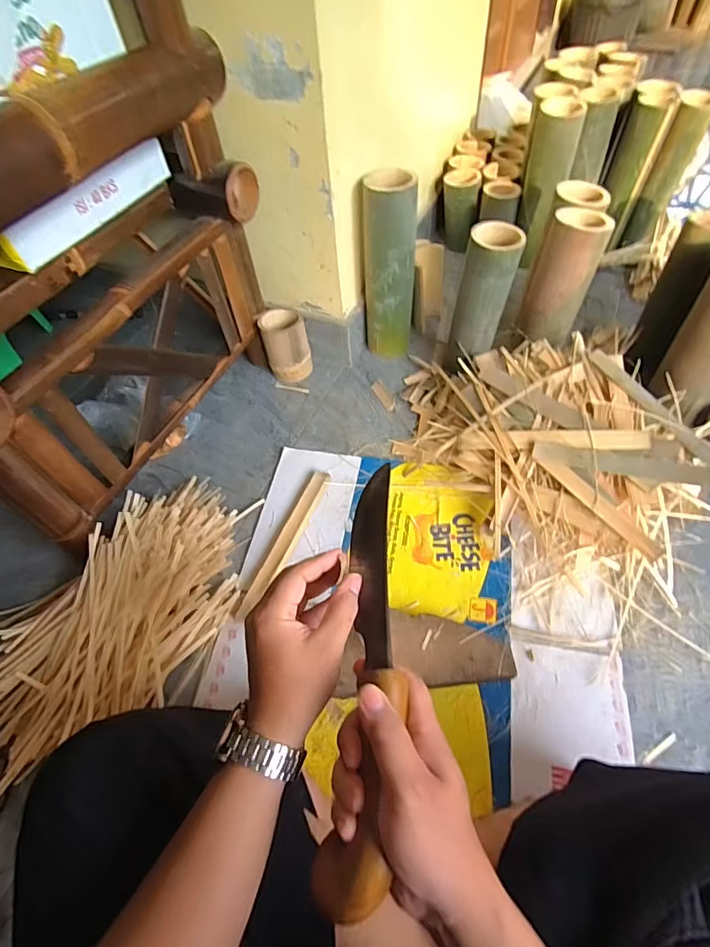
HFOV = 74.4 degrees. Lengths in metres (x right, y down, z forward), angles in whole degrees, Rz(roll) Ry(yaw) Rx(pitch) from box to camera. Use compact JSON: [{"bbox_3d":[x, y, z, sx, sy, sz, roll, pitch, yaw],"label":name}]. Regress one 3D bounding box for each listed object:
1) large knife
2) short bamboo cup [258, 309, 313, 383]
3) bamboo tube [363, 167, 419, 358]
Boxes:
[{"bbox_3d":[0.007,0.134,0.364,0.042,0.034,0.315,3,58,5],"label":"large knife"},{"bbox_3d":[-0.135,-0.252,0.933,0.084,0.118,0.093,-16,55,-8],"label":"short bamboo cup"},{"bbox_3d":[0.065,-0.375,0.878,0.089,0.315,0.091,0,54,4],"label":"bamboo tube"}]

